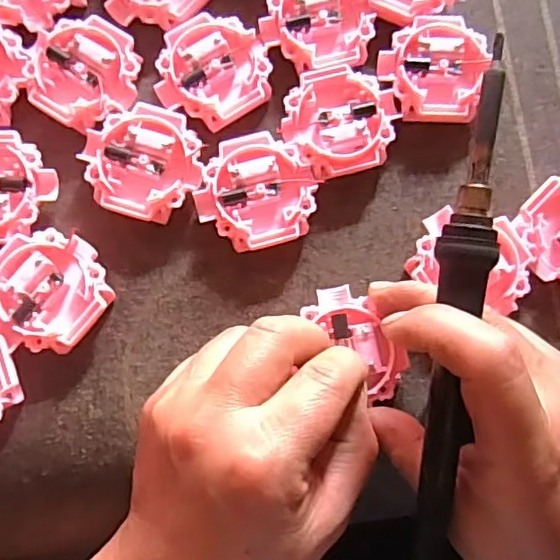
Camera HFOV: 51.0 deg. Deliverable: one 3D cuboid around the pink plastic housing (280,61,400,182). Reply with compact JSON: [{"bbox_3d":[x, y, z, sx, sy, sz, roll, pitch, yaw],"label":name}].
[{"bbox_3d":[0.029,-0.076,0.279,0.054,0.012,0.051,-14,81,-4],"label":"pink plastic housing"}]

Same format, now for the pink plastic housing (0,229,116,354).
[{"bbox_3d":[-0.104,0.005,0.263,0.051,0.015,0.052,0,80,-1],"label":"pink plastic housing"}]

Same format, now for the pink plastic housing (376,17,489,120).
[{"bbox_3d":[0.075,-0.103,0.289,0.051,0.013,0.052,6,80,0],"label":"pink plastic housing"}]

